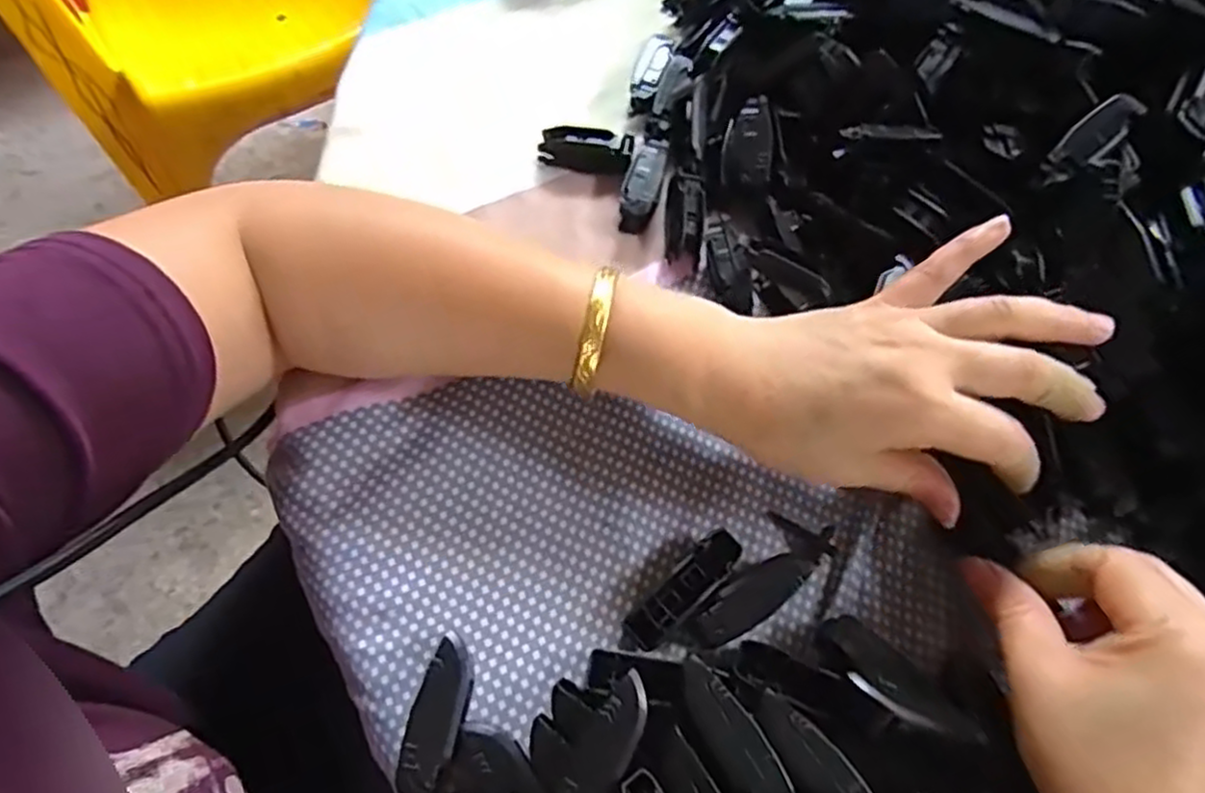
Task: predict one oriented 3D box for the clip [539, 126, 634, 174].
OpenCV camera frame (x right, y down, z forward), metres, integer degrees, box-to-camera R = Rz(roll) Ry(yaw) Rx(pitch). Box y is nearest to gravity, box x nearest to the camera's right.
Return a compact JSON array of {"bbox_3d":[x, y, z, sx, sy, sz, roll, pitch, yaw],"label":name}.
[{"bbox_3d":[-0.008,-0.127,0.368,0.046,0.017,0.018,12,66,2],"label":"clip"}]

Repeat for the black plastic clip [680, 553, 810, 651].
[{"bbox_3d":[0.057,0.082,0.282,0.059,0.015,0.019,-30,71,-15],"label":"black plastic clip"}]

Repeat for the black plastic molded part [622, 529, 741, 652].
[{"bbox_3d":[0.032,0.077,0.282,0.055,0.016,0.016,-41,74,-18],"label":"black plastic molded part"}]

